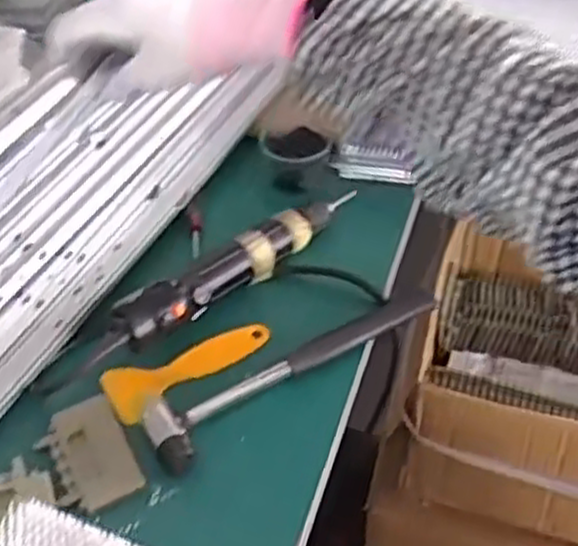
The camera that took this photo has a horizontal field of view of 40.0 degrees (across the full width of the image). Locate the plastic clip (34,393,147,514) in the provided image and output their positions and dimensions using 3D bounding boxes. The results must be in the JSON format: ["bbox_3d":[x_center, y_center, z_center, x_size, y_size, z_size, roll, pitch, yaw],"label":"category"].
[{"bbox_3d":[-0.140,0.127,0.561,0.057,0.006,0.088,-24,48,-19],"label":"plastic clip"}]

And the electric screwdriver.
[{"bbox_3d":[-0.033,-0.009,0.646,0.250,0.042,0.044,-31,51,-25],"label":"electric screwdriver"}]

